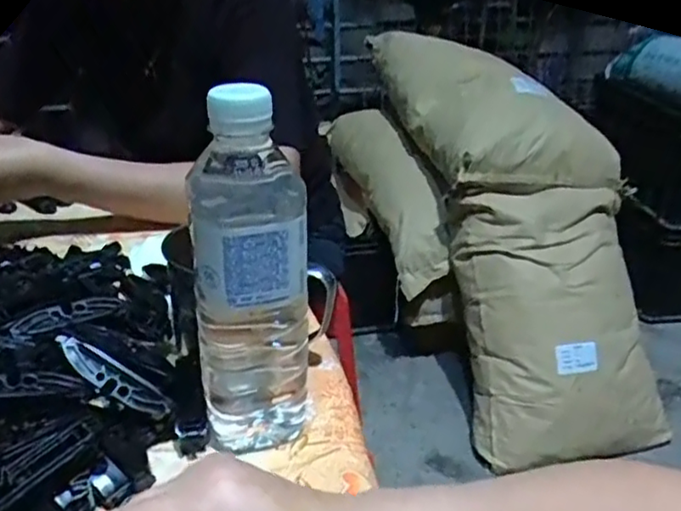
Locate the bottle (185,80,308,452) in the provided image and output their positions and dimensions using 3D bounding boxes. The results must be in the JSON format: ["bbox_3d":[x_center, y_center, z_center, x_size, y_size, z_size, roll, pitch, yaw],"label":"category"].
[{"bbox_3d":[-0.048,0.024,0.345,0.058,0.209,0.062,-1,30,-3],"label":"bottle"}]

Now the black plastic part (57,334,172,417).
[{"bbox_3d":[-0.134,0.071,0.374,0.075,0.010,0.019,35,33,-4],"label":"black plastic part"}]

